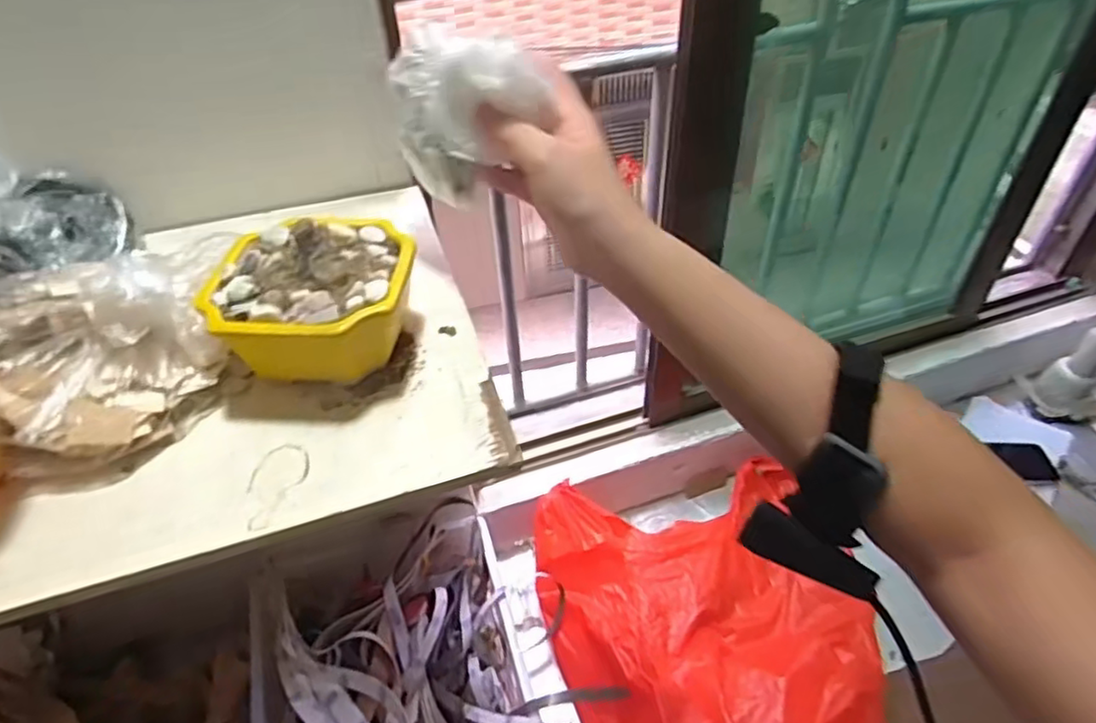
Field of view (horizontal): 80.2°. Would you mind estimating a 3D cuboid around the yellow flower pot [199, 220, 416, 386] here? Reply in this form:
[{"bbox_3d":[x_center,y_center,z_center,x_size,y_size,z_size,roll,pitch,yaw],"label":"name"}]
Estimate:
[{"bbox_3d":[-0.135,-0.037,0.381,0.107,0.083,0.106,4,43,8],"label":"yellow flower pot"}]

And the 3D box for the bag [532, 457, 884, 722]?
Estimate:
[{"bbox_3d":[0.222,0.337,0.815,0.408,0.123,0.422,-13,44,-11],"label":"bag"}]

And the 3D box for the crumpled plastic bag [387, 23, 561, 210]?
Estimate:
[{"bbox_3d":[-0.054,-0.147,0.400,0.102,0.096,0.034,23,49,25],"label":"crumpled plastic bag"}]

